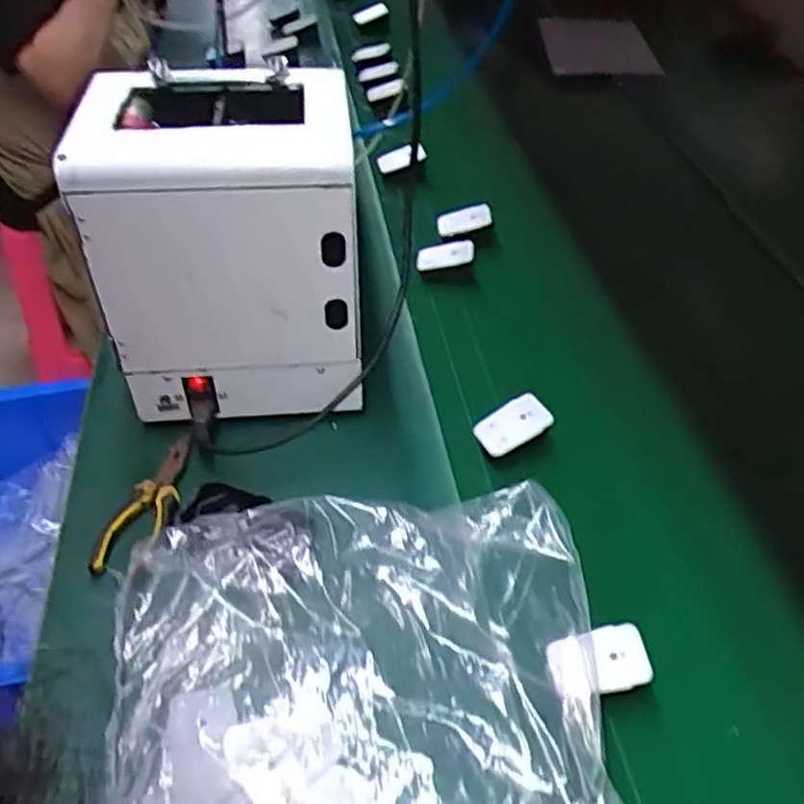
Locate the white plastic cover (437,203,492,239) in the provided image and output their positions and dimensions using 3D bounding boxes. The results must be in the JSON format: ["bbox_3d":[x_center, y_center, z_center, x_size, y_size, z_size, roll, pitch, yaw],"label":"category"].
[{"bbox_3d":[0.078,-0.229,0.922,0.070,0.025,0.024,-11,41,24],"label":"white plastic cover"}]

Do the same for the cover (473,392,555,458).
[{"bbox_3d":[0.103,0.022,0.679,0.067,0.009,0.040,-35,72,5],"label":"cover"}]

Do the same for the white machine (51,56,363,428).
[{"bbox_3d":[-0.152,-0.141,0.660,0.209,0.256,0.191,-4,46,-7],"label":"white machine"}]

